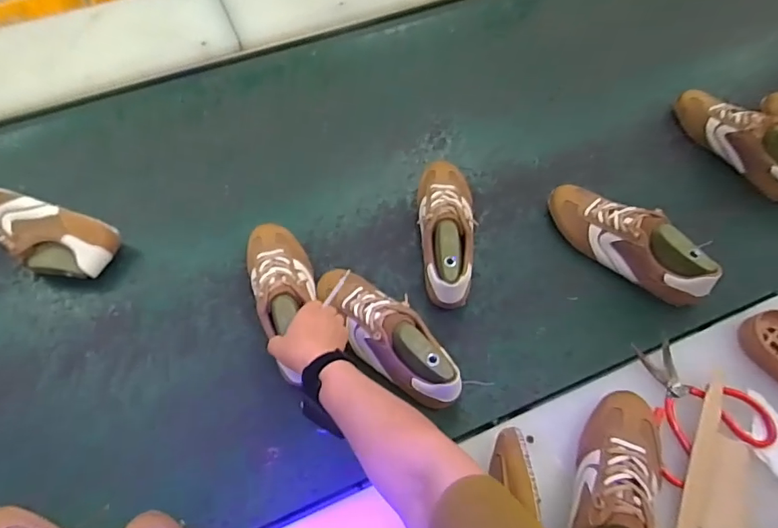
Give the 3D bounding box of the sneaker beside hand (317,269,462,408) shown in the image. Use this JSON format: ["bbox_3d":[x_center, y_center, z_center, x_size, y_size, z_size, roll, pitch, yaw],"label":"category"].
[{"bbox_3d":[-0.012,0.096,0.685,0.084,0.091,0.263,-37,59,-19],"label":"sneaker beside hand"}]

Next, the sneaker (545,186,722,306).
[{"bbox_3d":[0.363,-0.038,0.747,0.263,0.095,0.081,40,68,21],"label":"sneaker"}]

